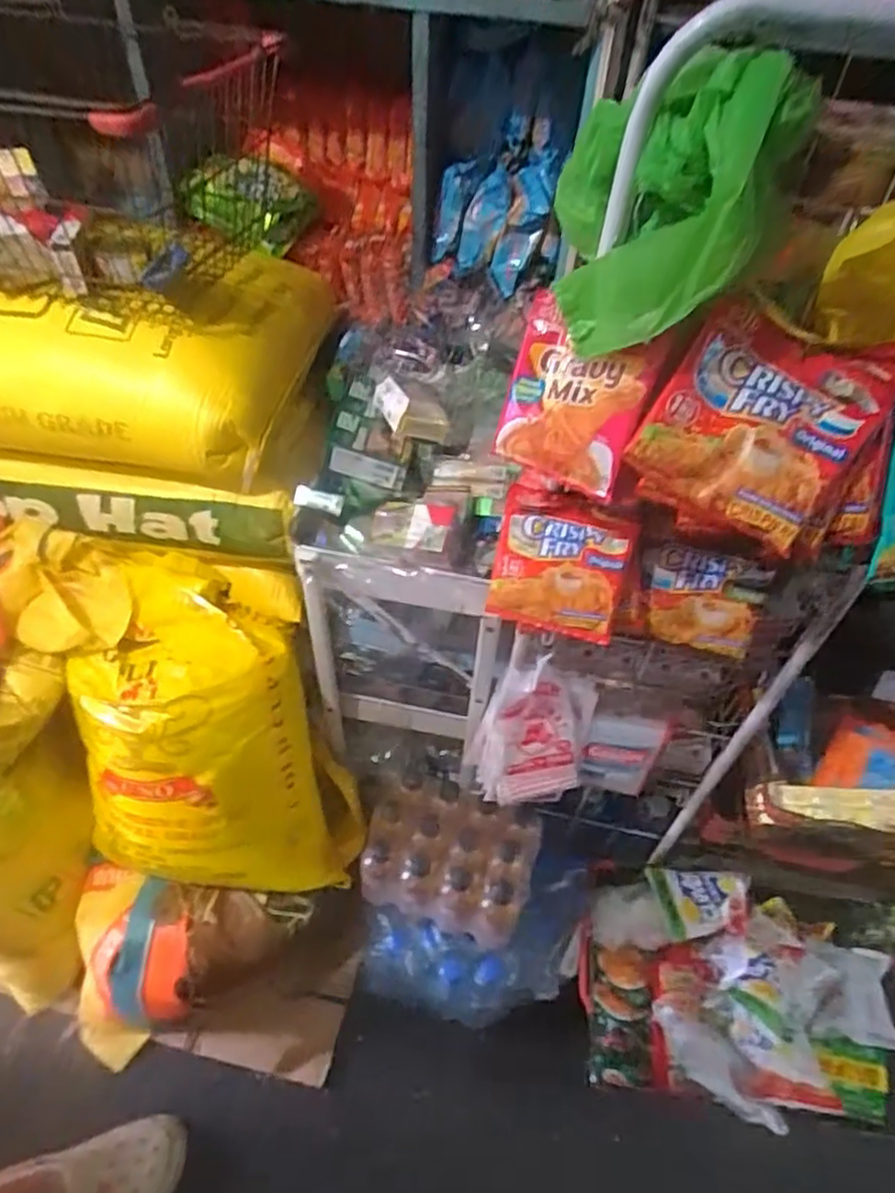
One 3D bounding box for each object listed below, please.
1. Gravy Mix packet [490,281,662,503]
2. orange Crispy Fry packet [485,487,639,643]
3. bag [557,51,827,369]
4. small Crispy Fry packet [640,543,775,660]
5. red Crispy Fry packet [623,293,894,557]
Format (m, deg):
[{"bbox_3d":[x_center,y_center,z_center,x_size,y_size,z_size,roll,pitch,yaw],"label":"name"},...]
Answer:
[{"bbox_3d":[0.089,-0.147,0.534,0.111,0.117,0.020,30,23,27],"label":"Gravy Mix packet"},{"bbox_3d":[0.100,-0.024,0.652,0.117,0.117,0.025,15,17,11],"label":"orange Crispy Fry packet"},{"bbox_3d":[0.137,-0.248,0.459,0.130,0.148,0.116,12,51,6],"label":"bag"},{"bbox_3d":[0.234,0.004,0.676,0.111,0.098,0.022,11,20,4],"label":"small Crispy Fry packet"},{"bbox_3d":[0.216,-0.123,0.496,0.130,0.019,0.144,32,92,3],"label":"red Crispy Fry packet"}]

